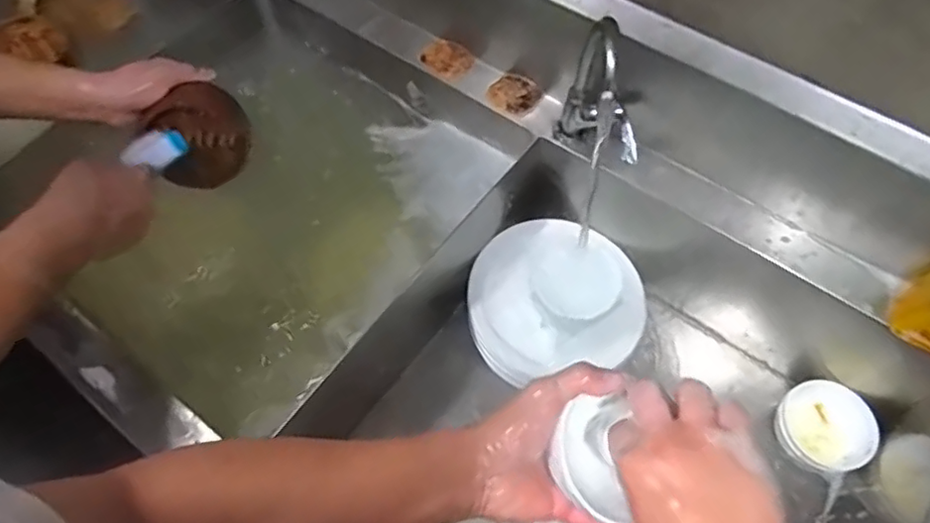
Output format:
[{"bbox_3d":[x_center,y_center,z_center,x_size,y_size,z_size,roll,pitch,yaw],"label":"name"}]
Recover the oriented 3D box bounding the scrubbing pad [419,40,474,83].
[{"bbox_3d":[-0.026,-0.282,0.836,0.077,0.013,0.053,37,67,18],"label":"scrubbing pad"}]

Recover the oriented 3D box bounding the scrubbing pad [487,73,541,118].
[{"bbox_3d":[0.068,-0.222,0.806,0.068,0.016,0.060,32,66,16],"label":"scrubbing pad"}]

